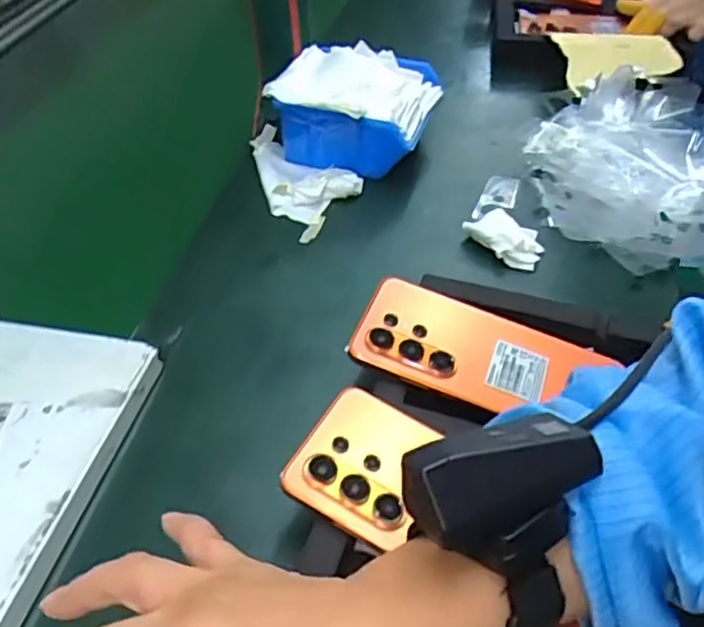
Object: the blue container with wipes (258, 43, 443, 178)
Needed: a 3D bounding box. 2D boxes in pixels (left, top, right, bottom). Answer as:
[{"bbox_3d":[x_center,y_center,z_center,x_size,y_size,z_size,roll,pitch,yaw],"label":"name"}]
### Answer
[{"bbox_3d":[0.007,-0.190,0.649,0.138,0.086,0.128,14,47,17],"label":"blue container with wipes"}]

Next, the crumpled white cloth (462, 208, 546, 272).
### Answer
[{"bbox_3d":[0.127,-0.061,0.557,0.061,0.023,0.040,32,54,31],"label":"crumpled white cloth"}]

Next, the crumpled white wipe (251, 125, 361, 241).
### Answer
[{"bbox_3d":[-0.051,-0.126,0.625,0.077,0.023,0.147,-28,49,-23],"label":"crumpled white wipe"}]

